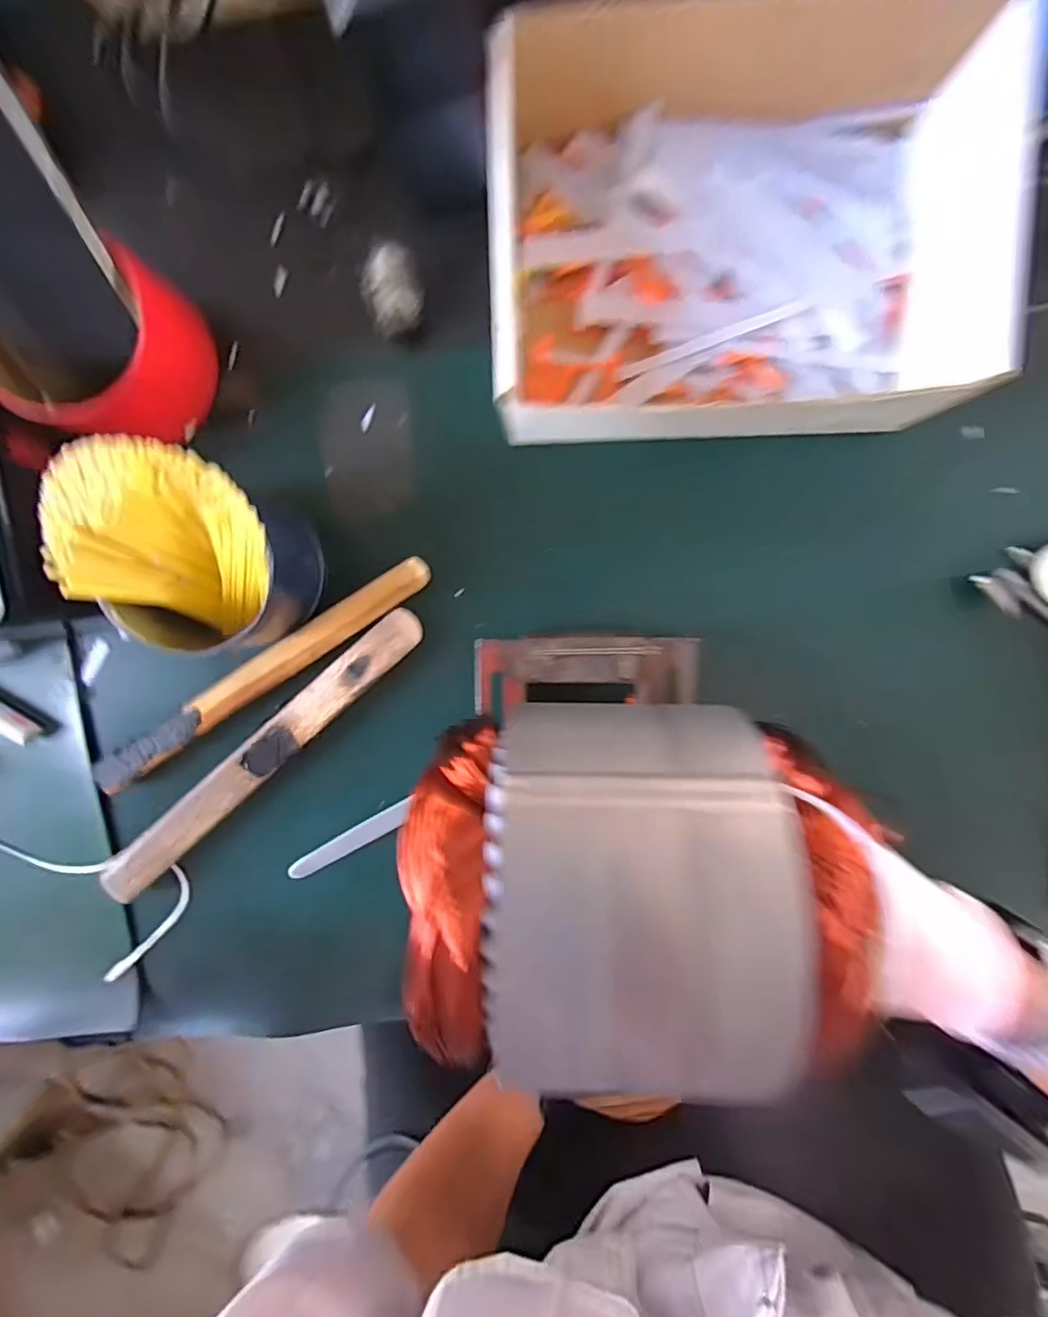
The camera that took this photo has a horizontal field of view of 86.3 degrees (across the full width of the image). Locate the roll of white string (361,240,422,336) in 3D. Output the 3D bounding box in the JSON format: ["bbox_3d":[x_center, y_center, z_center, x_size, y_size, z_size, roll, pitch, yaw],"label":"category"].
[{"bbox_3d":[-0.078,-0.219,0.336,0.035,0.027,0.041,-18,98,6],"label":"roll of white string"}]

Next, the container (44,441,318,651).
[{"bbox_3d":[-0.183,-0.056,0.312,0.105,0.087,0.107,0,99,3],"label":"container"}]

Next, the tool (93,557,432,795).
[{"bbox_3d":[-0.175,0.013,0.365,0.260,0.012,0.023,-32,96,7],"label":"tool"}]

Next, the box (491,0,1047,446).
[{"bbox_3d":[0.110,-0.220,0.301,0.237,0.078,0.192,1,99,3],"label":"box"}]

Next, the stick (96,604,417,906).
[{"bbox_3d":[-0.175,0.066,0.369,0.273,0.016,0.028,-40,95,8],"label":"stick"}]

